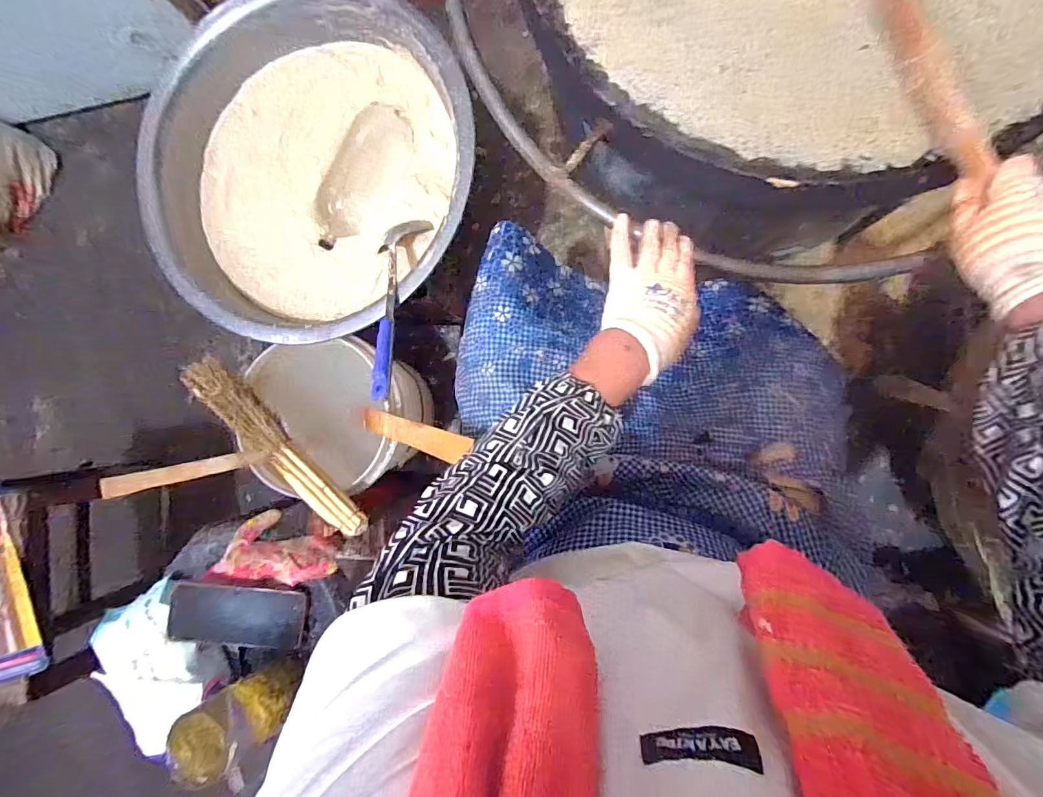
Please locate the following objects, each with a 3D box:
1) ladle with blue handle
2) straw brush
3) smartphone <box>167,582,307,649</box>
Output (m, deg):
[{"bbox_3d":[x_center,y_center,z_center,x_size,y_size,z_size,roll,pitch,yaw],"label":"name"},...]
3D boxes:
[{"bbox_3d":[-0.179,-0.136,0.633,0.082,0.036,0.316,-9,56,9],"label":"ladle with blue handle"},{"bbox_3d":[-0.359,0.067,0.659,0.352,0.033,0.053,42,95,7],"label":"straw brush"},{"bbox_3d":[-0.377,0.293,0.612,0.168,0.009,0.075,27,77,-34],"label":"smartphone"}]

